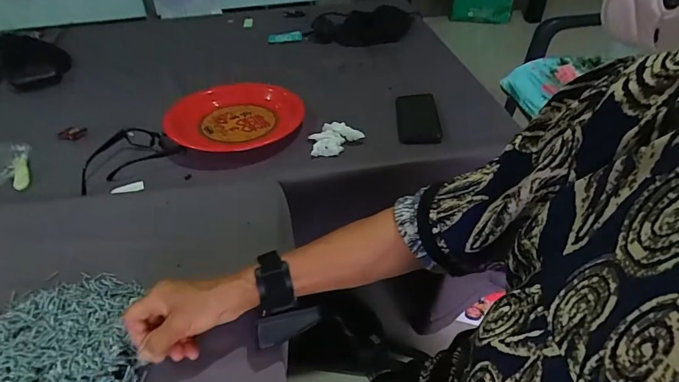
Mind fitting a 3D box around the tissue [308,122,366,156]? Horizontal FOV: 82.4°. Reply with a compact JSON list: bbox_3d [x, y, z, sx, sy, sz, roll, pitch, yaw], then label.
[{"bbox_3d":[-0.009,-0.092,0.694,0.095,0.031,0.065,-17,44,-13],"label":"tissue"}]

